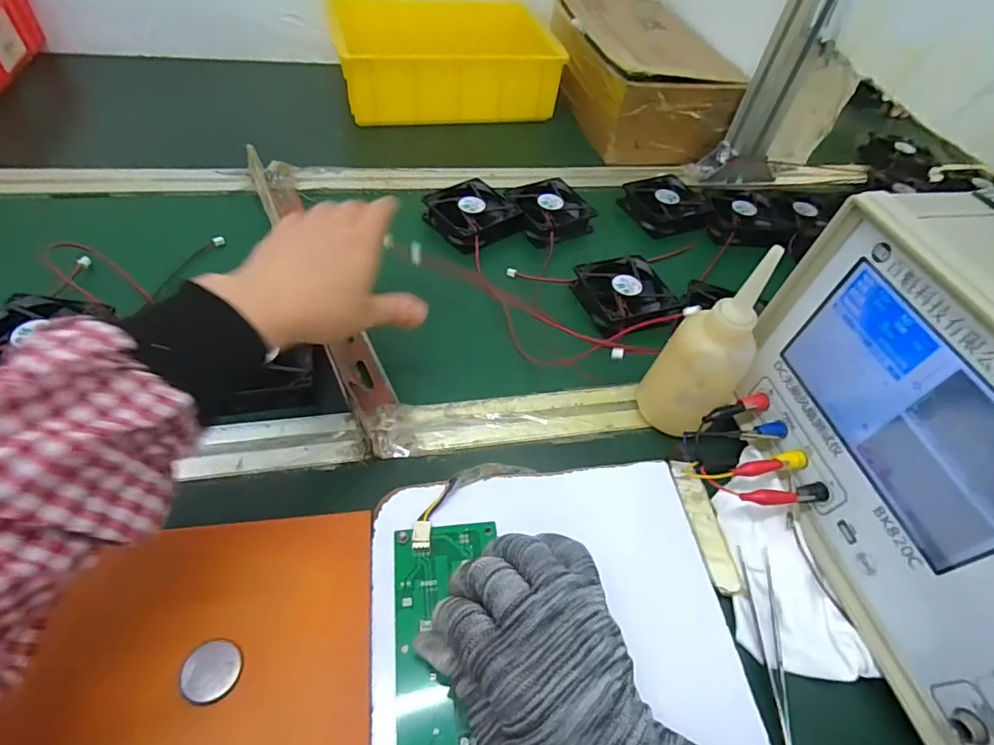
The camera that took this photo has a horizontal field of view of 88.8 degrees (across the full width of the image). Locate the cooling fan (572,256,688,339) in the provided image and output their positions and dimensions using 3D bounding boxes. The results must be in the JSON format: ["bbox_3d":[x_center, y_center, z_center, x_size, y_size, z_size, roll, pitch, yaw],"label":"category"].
[{"bbox_3d":[0.127,-0.076,0.499,0.084,0.028,0.082,-17,55,-18],"label":"cooling fan"}]

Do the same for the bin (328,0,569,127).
[{"bbox_3d":[-0.073,-0.439,0.701,0.289,0.094,0.204,-6,53,-11],"label":"bin"}]

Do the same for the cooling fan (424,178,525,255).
[{"bbox_3d":[-0.026,-0.174,0.550,0.089,0.020,0.081,-32,61,-27],"label":"cooling fan"}]

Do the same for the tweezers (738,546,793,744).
[{"bbox_3d":[0.169,0.168,0.308,0.018,0.007,0.121,6,51,-1],"label":"tweezers"}]

